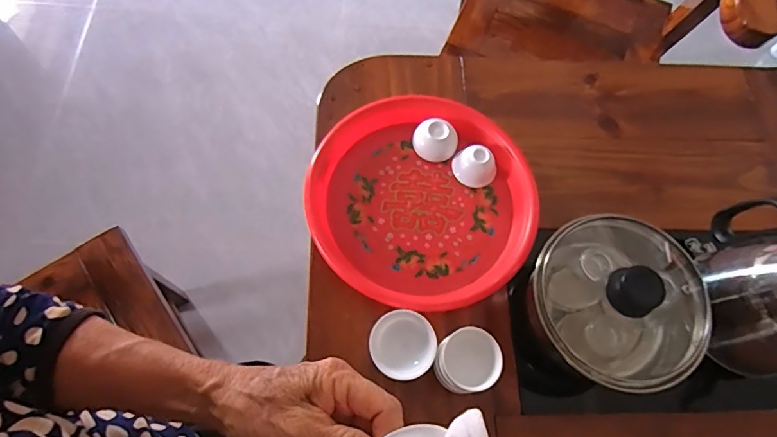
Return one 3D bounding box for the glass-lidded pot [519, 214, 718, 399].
[{"bbox_3d":[0.219,0.082,0.468,0.136,0.122,0.160,-21,70,-12],"label":"glass-lidded pot"}]

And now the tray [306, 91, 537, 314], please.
[{"bbox_3d":[0.039,-0.025,0.548,0.245,0.032,0.250,1,67,-3],"label":"tray"}]

